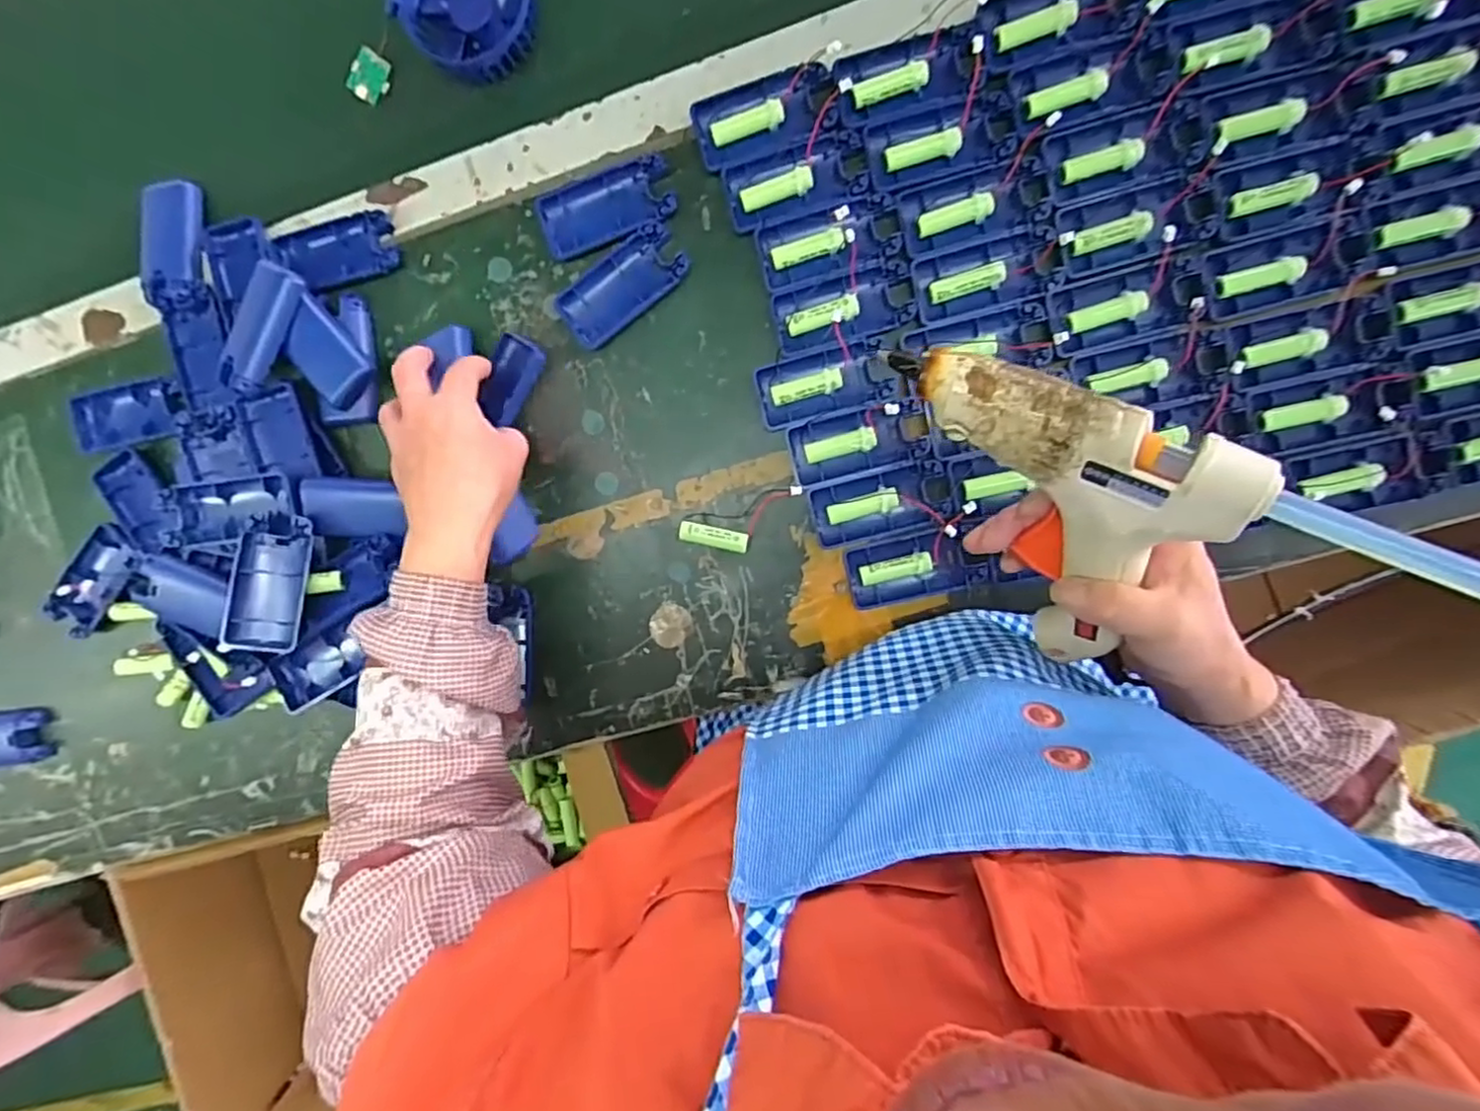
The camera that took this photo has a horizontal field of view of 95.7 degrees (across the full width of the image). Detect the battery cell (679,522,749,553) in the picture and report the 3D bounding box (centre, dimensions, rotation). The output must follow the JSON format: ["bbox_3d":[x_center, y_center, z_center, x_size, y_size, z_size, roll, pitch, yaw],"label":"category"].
[{"bbox_3d":[-0.018,-0.013,0.471,0.048,0.014,0.014,13,93,6],"label":"battery cell"}]

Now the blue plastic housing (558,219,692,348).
[{"bbox_3d":[-0.082,-0.186,0.464,0.093,0.016,0.045,-32,88,6],"label":"blue plastic housing"}]

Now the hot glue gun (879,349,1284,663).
[{"bbox_3d":[0.160,-0.034,0.300,0.034,0.118,0.173,-41,105,-38],"label":"hot glue gun"}]

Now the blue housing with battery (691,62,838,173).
[{"bbox_3d":[0.015,-0.289,0.440,0.090,0.011,0.043,-15,90,7],"label":"blue housing with battery"}]

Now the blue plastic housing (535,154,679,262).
[{"bbox_3d":[-0.091,-0.238,0.459,0.093,0.012,0.045,-18,89,7],"label":"blue plastic housing"}]

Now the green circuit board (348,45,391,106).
[{"bbox_3d":[-0.264,-0.341,0.478,0.024,0.005,0.032,24,116,-35],"label":"green circuit board"}]

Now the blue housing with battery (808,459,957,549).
[{"bbox_3d":[0.096,-0.033,0.449,0.091,0.015,0.044,-15,90,7],"label":"blue housing with battery"}]

